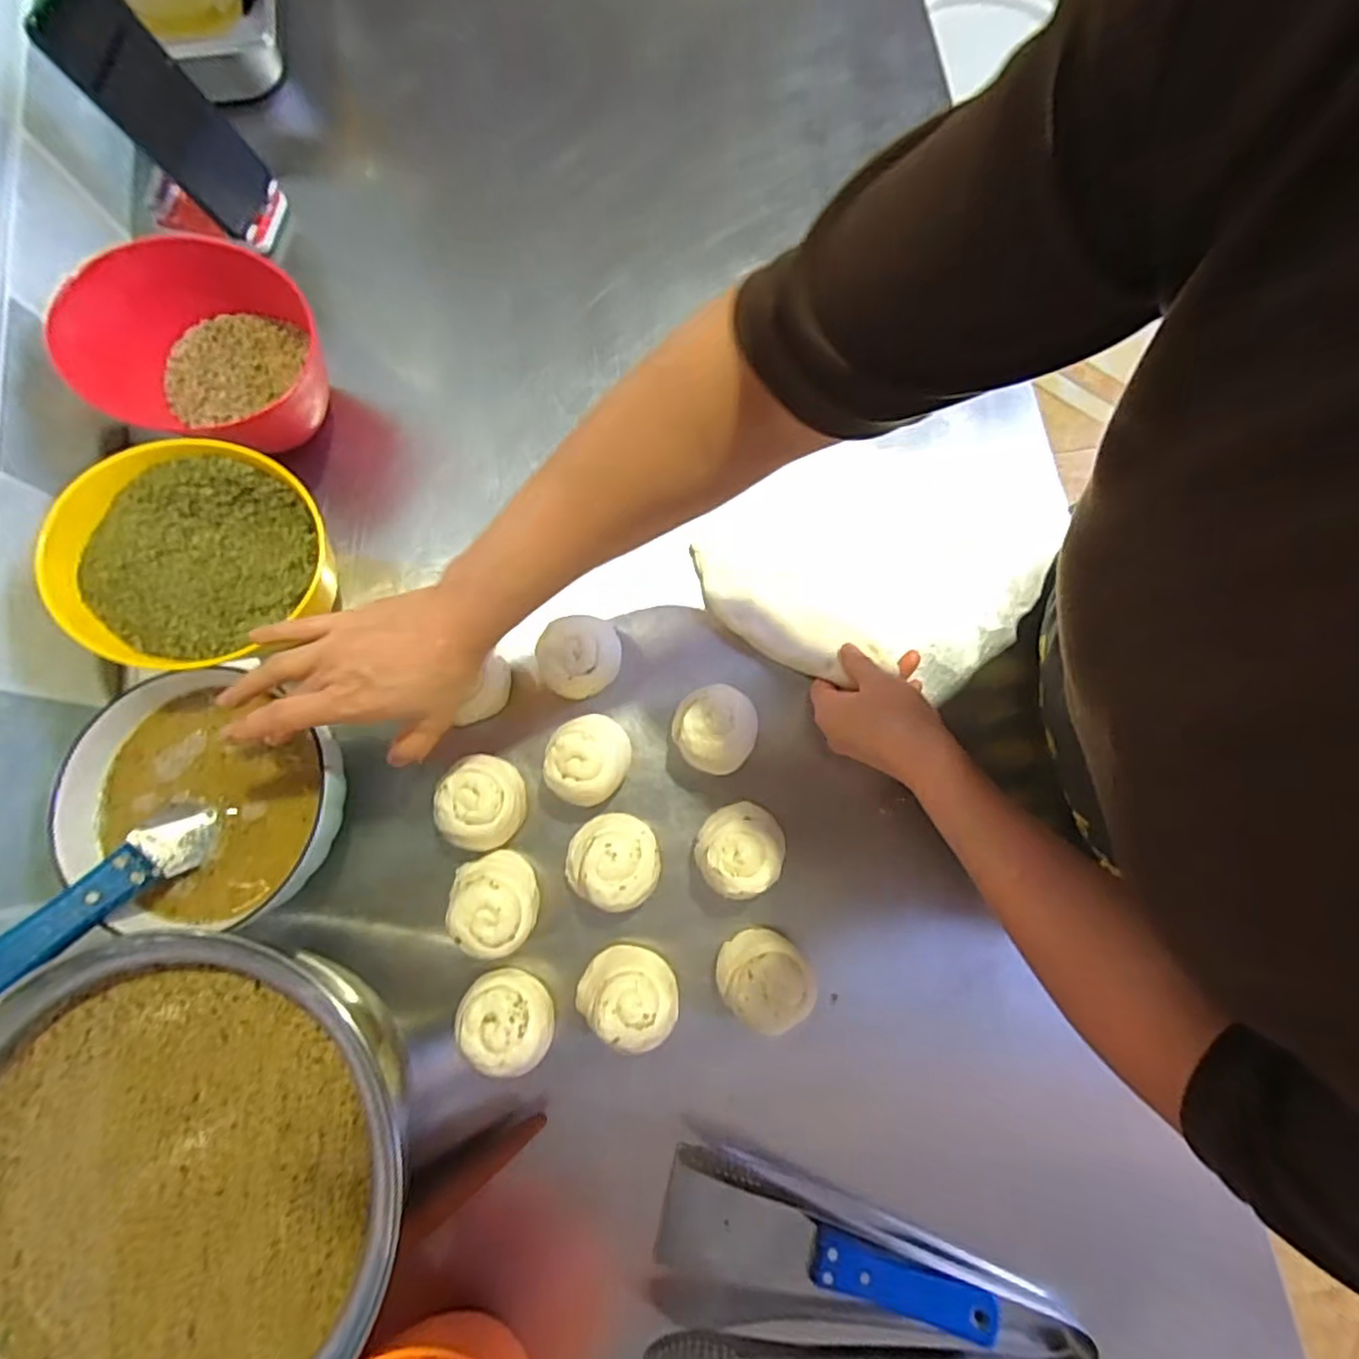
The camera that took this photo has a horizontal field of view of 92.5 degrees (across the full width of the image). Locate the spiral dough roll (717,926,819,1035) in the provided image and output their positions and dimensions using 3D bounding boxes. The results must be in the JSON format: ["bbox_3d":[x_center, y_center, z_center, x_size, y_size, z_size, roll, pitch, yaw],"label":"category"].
[{"bbox_3d":[0.059,0.206,0.456,0.060,0.070,0.055,0,79,1],"label":"spiral dough roll"}]

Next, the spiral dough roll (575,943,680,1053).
[{"bbox_3d":[-0.035,0.220,0.459,0.068,0.066,0.052,21,80,5],"label":"spiral dough roll"}]

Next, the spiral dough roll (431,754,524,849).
[{"bbox_3d":[-0.145,0.091,0.485,0.058,0.054,0.066,-13,79,-1],"label":"spiral dough roll"}]

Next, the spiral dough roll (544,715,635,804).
[{"bbox_3d":[-0.066,0.060,0.486,0.056,0.054,0.065,23,81,5],"label":"spiral dough roll"}]

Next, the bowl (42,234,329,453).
[{"bbox_3d":[-0.356,-0.248,0.501,0.148,0.106,0.157,0,79,1],"label":"bowl"}]

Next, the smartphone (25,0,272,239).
[{"bbox_3d":[-0.404,-0.448,0.512,0.012,0.159,0.071,20,81,22],"label":"smartphone"}]

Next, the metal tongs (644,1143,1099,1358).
[{"bbox_3d":[0.127,0.398,0.428,0.277,0.044,0.115,10,80,3],"label":"metal tongs"}]

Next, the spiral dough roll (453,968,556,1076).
[{"bbox_3d":[-0.119,0.236,0.450,0.067,0.041,0.055,35,82,7],"label":"spiral dough roll"}]

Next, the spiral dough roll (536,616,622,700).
[{"bbox_3d":[-0.076,-0.018,0.504,0.060,0.056,0.061,0,79,1],"label":"spiral dough roll"}]

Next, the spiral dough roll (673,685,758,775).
[{"bbox_3d":[0.026,0.036,0.487,0.059,0.060,0.064,0,79,1],"label":"spiral dough roll"}]

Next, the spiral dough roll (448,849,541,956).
[{"bbox_3d":[-0.131,0.158,0.461,0.058,0.042,0.065,-7,79,0],"label":"spiral dough roll"}]

